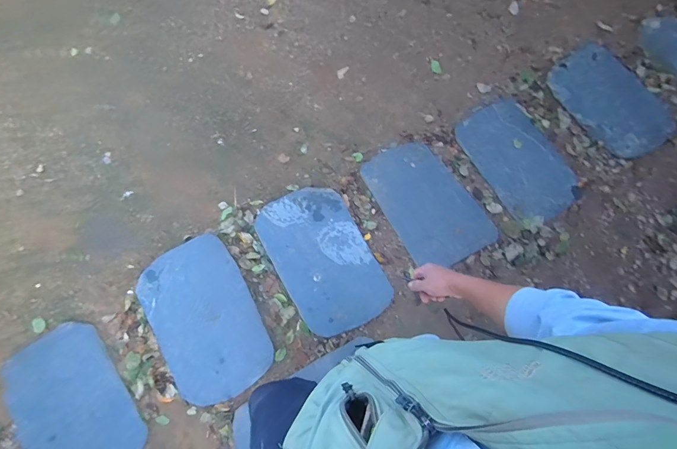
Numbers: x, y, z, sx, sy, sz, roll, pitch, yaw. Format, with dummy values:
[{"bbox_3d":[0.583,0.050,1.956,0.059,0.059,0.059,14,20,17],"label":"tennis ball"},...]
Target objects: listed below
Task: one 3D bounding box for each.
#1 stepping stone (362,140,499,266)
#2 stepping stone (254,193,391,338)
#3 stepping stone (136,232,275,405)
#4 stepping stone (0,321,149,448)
[{"bbox_3d":[0.400,-0.105,1.659,0.387,0.033,0.612,-31,75,-11],"label":"stepping stone"},{"bbox_3d":[-0.071,0.141,1.562,0.399,0.052,0.652,-28,75,-10],"label":"stepping stone"},{"bbox_3d":[-0.553,0.384,1.485,0.402,0.048,0.642,-30,75,-10],"label":"stepping stone"},{"bbox_3d":[-1.041,0.720,1.397,0.418,0.047,0.625,-37,79,-13],"label":"stepping stone"}]

